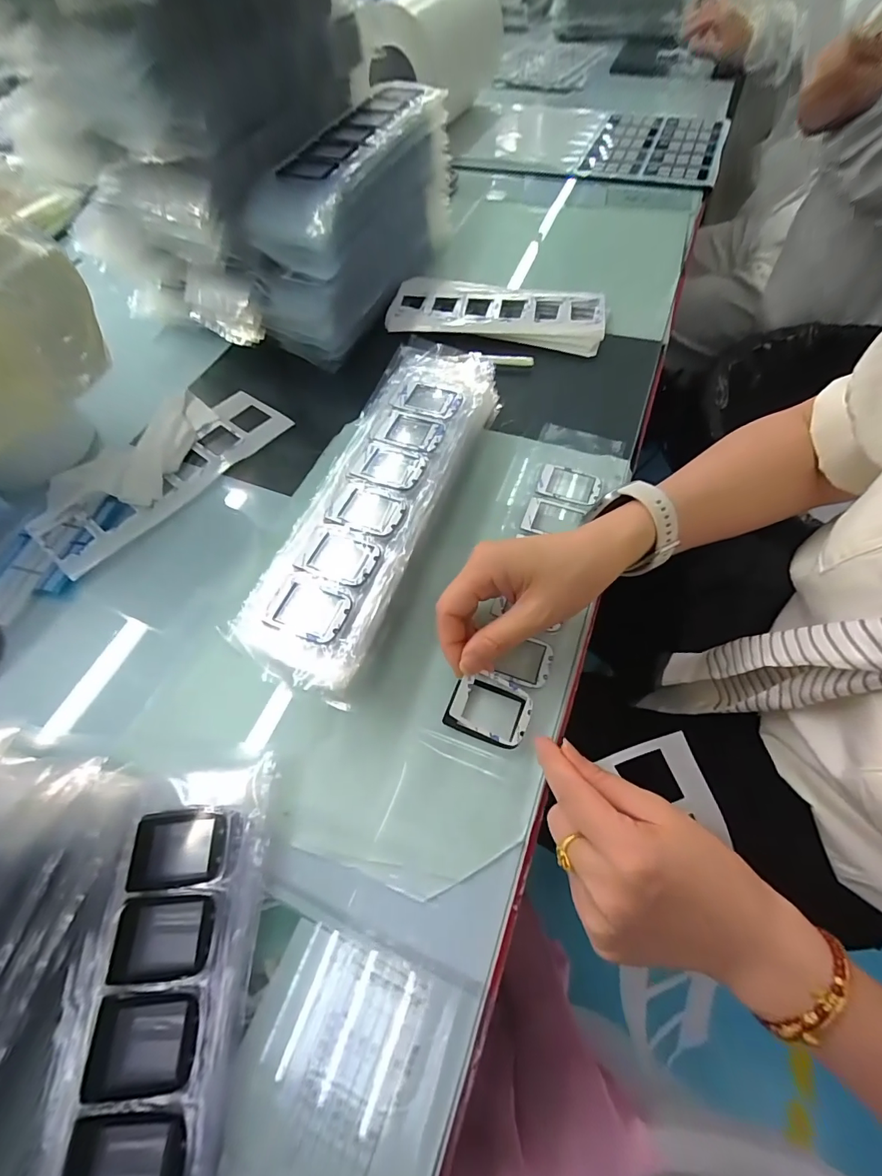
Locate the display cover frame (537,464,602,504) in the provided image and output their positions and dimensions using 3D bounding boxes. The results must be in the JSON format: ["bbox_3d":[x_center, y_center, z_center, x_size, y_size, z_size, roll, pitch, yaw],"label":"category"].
[{"bbox_3d":[0.110,-0.090,0.379,0.052,0.004,0.036,15,63,11],"label":"display cover frame"}]

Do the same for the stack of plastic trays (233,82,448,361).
[{"bbox_3d":[-0.088,-0.407,0.484,0.100,0.131,0.323,15,63,12],"label":"stack of plastic trays"}]

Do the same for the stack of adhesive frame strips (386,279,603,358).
[{"bbox_3d":[0.063,-0.310,0.496,0.231,0.014,0.106,13,63,11],"label":"stack of adhesive frame strips"}]

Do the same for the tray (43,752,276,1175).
[{"bbox_3d":[-0.141,0.242,0.205,0.077,0.019,0.290,-3,61,1],"label":"tray"}]

